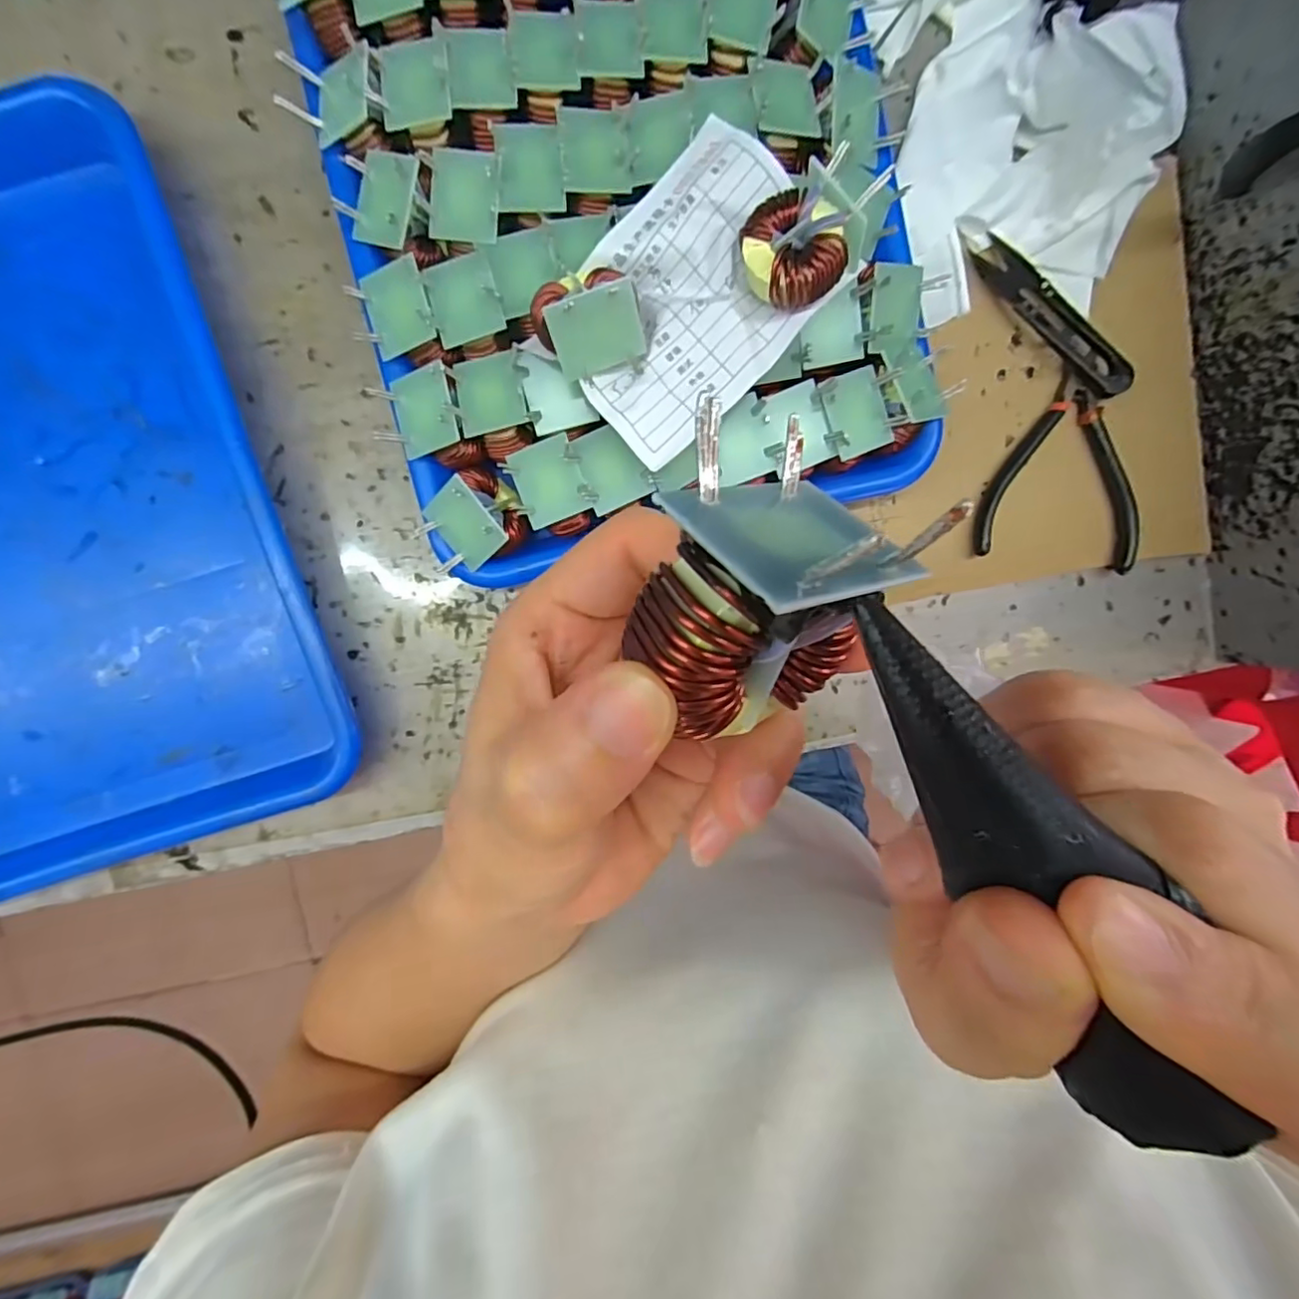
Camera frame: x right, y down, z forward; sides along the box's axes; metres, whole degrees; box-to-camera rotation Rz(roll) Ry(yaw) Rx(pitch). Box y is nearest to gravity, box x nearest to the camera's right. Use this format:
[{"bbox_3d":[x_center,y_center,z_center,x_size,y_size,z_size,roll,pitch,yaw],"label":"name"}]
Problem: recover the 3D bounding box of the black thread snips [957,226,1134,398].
[{"bbox_3d":[0.206,-0.175,0.311,0.022,0.017,0.108,-43,97,2],"label":"black thread snips"}]

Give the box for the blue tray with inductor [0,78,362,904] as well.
[{"bbox_3d":[-0.303,-0.055,0.289,0.250,0.034,0.334,-16,97,-2],"label":"blue tray with inductor"}]

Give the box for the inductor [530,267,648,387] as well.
[{"bbox_3d":[-0.026,-0.133,0.247,0.040,0.035,0.035,-21,138,-4],"label":"inductor"}]

